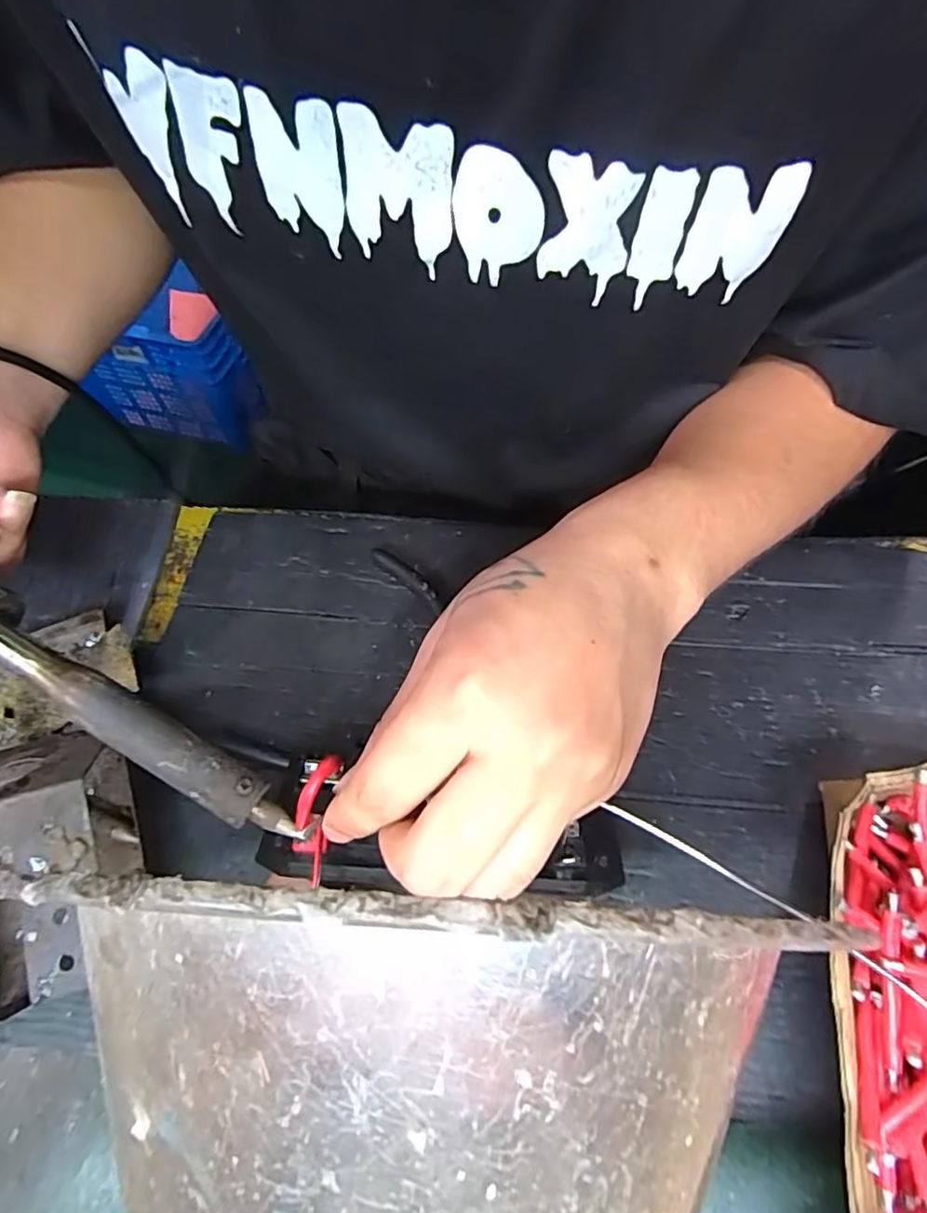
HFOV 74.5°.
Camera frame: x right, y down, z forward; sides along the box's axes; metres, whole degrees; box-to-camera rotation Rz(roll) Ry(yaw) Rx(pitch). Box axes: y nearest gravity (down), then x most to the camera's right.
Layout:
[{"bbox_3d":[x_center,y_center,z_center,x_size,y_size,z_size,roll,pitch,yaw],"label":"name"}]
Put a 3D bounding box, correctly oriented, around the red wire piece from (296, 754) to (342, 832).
[{"bbox_3d":[-0.057,0.071,0.234,0.006,0.008,0.030,26,84,17],"label":"red wire piece"}]

